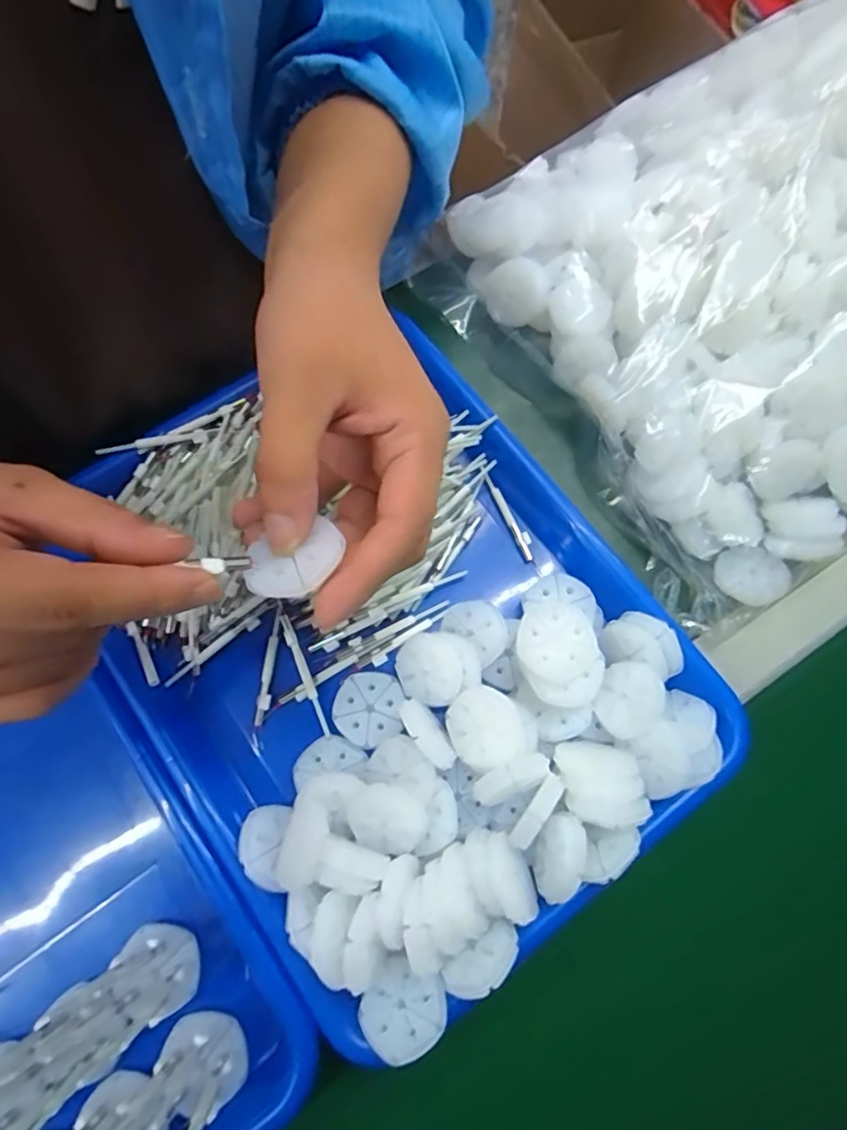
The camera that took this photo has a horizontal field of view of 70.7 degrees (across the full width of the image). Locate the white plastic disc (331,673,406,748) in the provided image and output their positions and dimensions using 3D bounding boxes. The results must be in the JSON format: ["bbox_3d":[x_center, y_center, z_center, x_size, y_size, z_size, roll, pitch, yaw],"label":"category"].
[{"bbox_3d":[-0.029,0.076,0.317,0.037,0.004,0.036,5,74,1],"label":"white plastic disc"}]

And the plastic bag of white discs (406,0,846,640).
[{"bbox_3d":[0.251,-0.206,0.360,0.424,0.087,0.309,-32,76,-9],"label":"plastic bag of white discs"}]

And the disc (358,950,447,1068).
[{"bbox_3d":[-0.009,0.195,0.261,0.036,0.004,0.035,-9,45,9],"label":"disc"}]

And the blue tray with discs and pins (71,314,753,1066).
[{"bbox_3d":[-0.024,0.031,0.308,0.244,0.050,0.313,-35,77,-10],"label":"blue tray with discs and pins"}]

